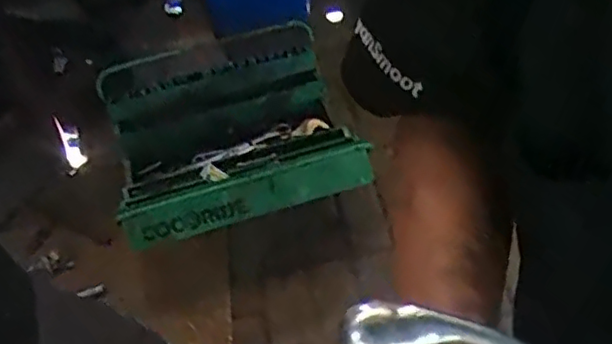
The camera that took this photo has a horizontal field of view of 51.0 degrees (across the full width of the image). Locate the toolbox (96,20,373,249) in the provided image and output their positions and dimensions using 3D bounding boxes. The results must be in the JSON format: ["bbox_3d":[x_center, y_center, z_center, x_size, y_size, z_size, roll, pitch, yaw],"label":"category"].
[{"bbox_3d":[-0.179,-0.105,1.526,0.560,0.215,0.517,-18,50,-9],"label":"toolbox"}]

